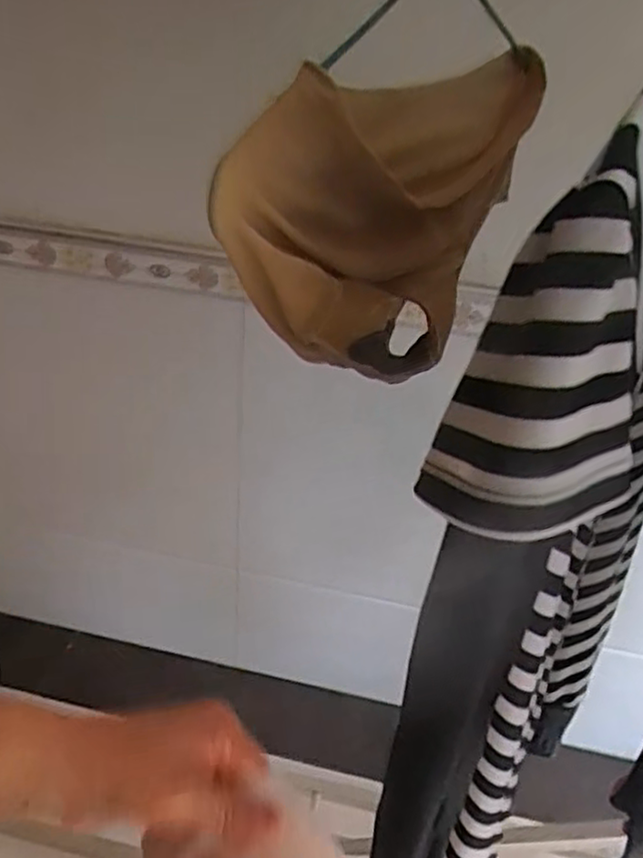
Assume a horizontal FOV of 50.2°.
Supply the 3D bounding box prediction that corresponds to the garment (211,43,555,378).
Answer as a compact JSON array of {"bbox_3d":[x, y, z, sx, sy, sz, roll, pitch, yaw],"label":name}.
[{"bbox_3d":[0.038,-0.112,0.408,0.048,0.179,0.345,22,33,26],"label":"garment"}]

